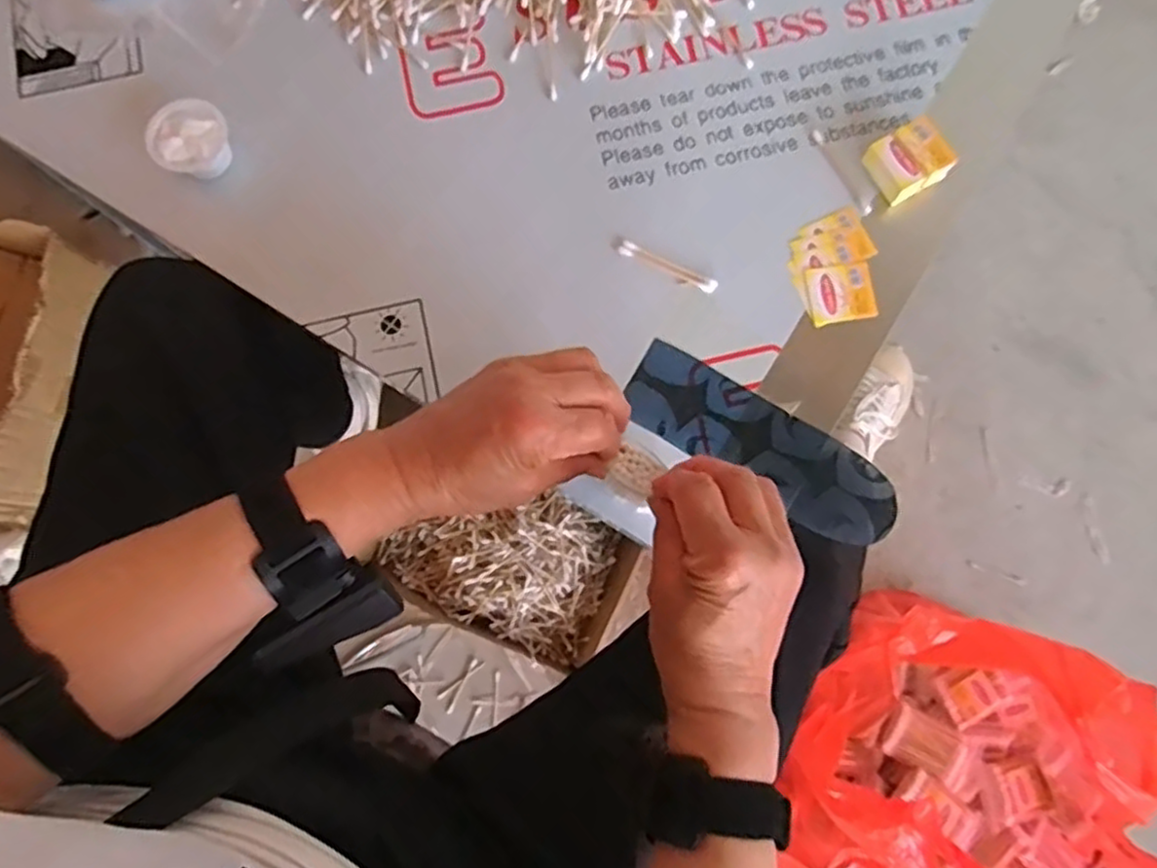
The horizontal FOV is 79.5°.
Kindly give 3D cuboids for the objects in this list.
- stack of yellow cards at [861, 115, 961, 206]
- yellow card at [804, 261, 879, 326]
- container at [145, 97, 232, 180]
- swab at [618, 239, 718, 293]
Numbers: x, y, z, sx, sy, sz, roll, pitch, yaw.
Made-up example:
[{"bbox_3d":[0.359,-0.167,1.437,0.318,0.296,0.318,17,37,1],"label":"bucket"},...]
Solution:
[{"bbox_3d":[0.228,-0.189,0.481,0.049,0.026,0.042,-29,79,-5],"label":"stack of yellow cards"},{"bbox_3d":[0.181,-0.097,0.479,0.046,0.004,0.040,-9,78,-1],"label":"yellow card"},{"bbox_3d":[-0.272,-0.206,0.490,0.053,0.030,0.048,-38,80,-6],"label":"container"},{"bbox_3d":[0.063,-0.117,0.486,0.072,0.004,0.011,26,80,6],"label":"swab"}]

